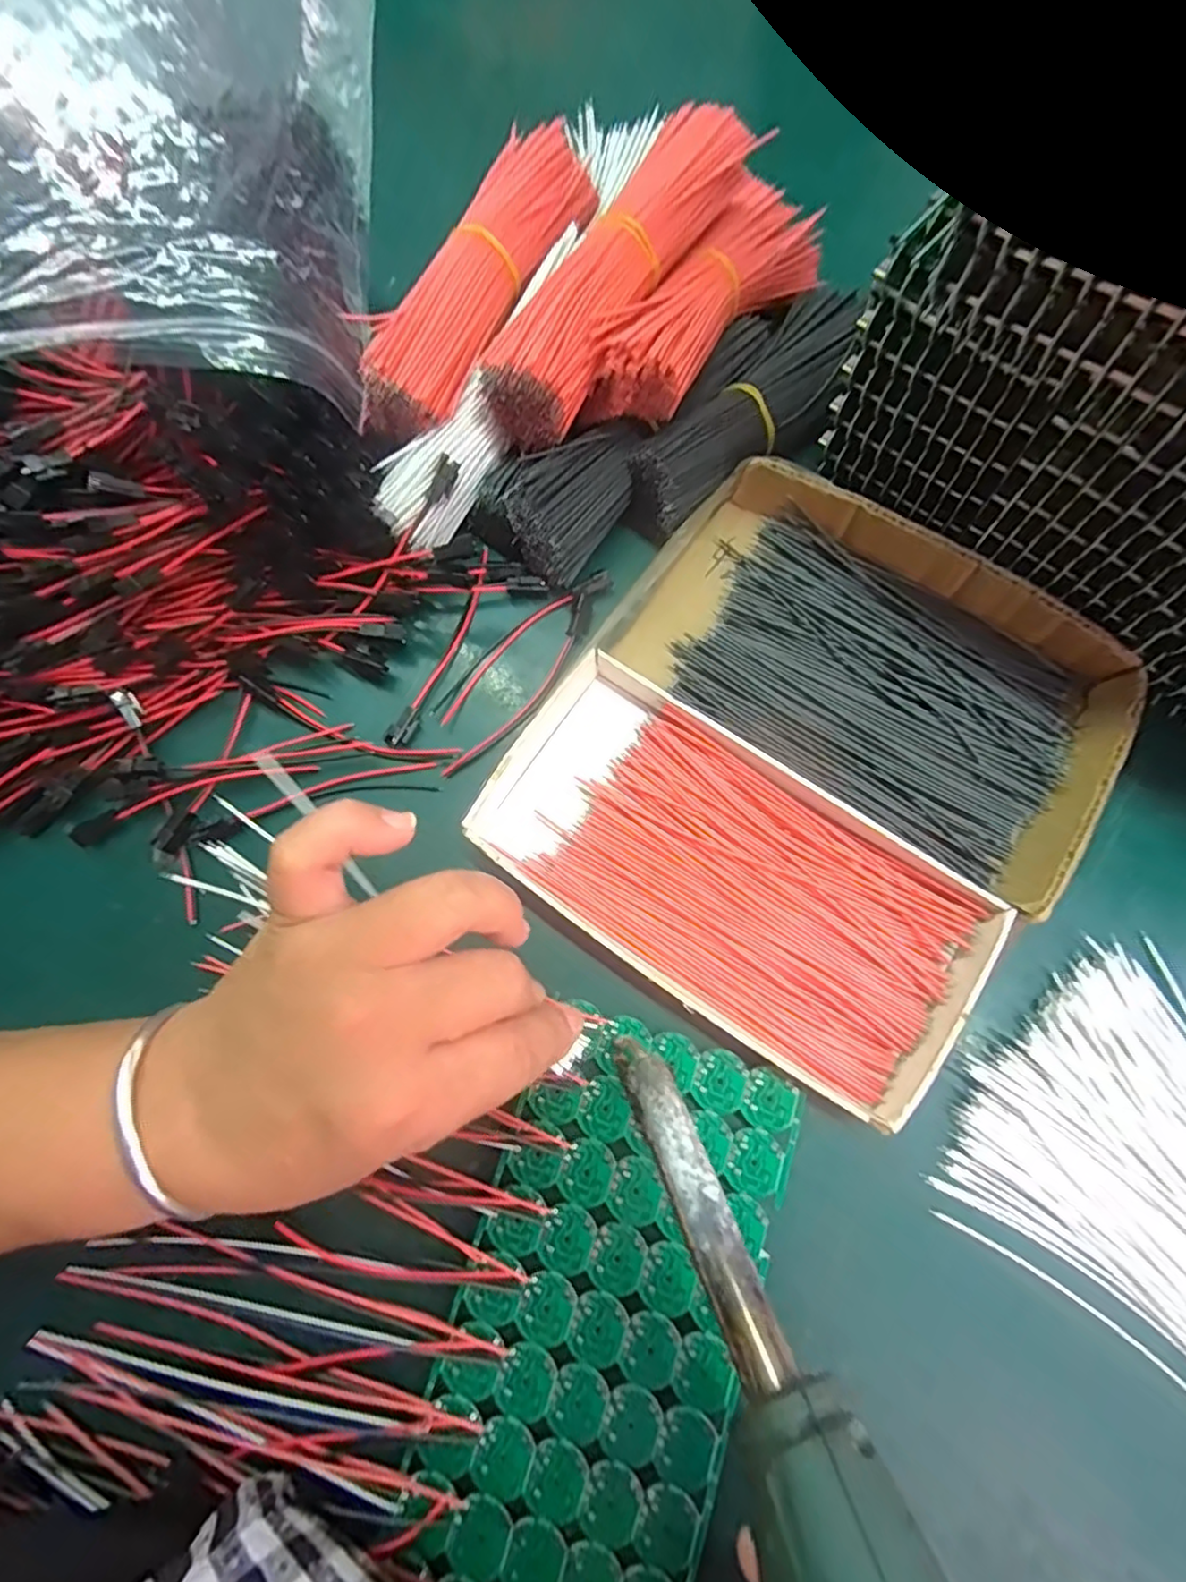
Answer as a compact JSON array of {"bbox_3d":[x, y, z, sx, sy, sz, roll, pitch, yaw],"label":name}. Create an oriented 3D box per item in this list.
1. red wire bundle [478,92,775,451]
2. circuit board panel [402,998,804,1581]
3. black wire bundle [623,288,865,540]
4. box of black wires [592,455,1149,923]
[{"bbox_3d":[0.012,-0.206,0.261,0.034,0.042,0.149,34,80,10],"label":"red wire bundle"},{"bbox_3d":[0.003,0.181,0.219,0.096,0.004,0.190,18,78,6],"label":"circuit board panel"},{"bbox_3d":[0.075,-0.174,0.289,0.039,0.032,0.148,39,81,11],"label":"black wire bundle"},{"bbox_3d":[0.114,-0.053,0.265,0.192,0.023,0.111,34,80,10],"label":"box of black wires"}]

